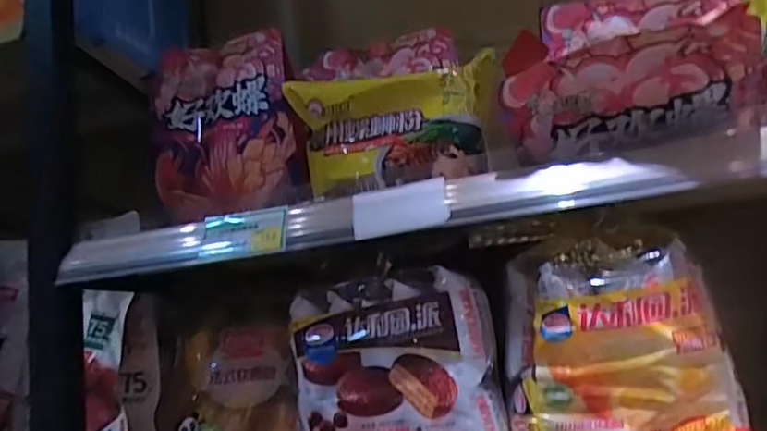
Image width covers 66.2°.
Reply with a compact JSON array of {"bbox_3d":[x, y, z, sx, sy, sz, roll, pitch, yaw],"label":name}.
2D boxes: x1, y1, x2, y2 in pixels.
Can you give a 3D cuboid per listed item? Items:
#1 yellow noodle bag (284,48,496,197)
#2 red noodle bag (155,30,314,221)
[{"bbox_3d":[0.015,-0.094,0.650,0.217,0.125,0.060,-8,-11,3],"label":"yellow noodle bag"},{"bbox_3d":[-0.179,-0.106,0.691,0.176,0.204,0.049,-10,-11,14],"label":"red noodle bag"}]

